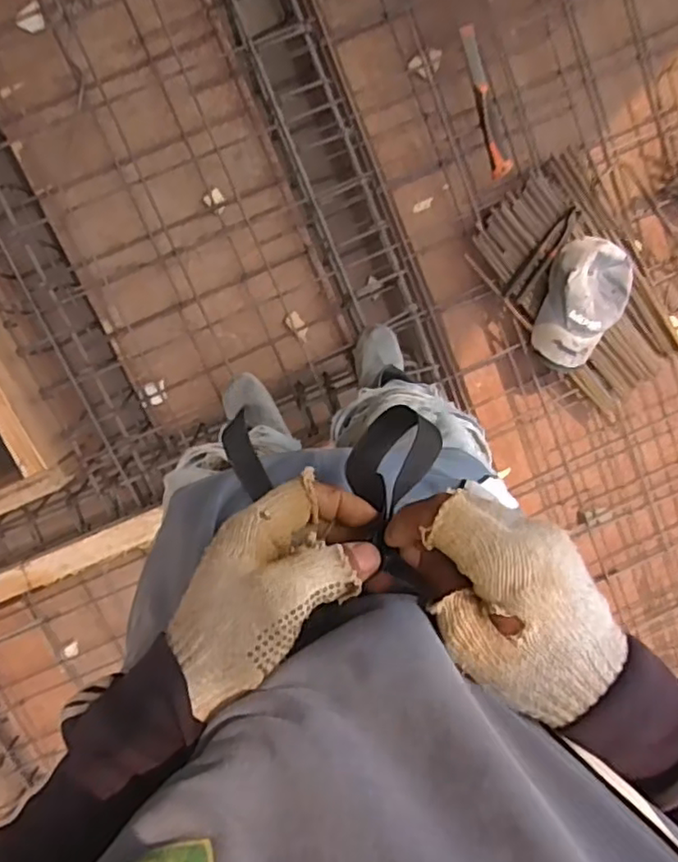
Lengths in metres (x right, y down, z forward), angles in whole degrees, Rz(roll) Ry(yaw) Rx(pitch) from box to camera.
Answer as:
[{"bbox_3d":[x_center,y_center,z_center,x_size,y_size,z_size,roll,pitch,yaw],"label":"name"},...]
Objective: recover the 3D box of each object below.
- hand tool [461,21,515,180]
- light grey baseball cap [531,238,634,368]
[{"bbox_3d":[0.304,-0.679,1.340,0.045,0.044,0.303,-17,102,-2],"label":"hand tool"},{"bbox_3d":[0.527,-0.274,1.400,0.180,0.108,0.275,23,98,-9],"label":"light grey baseball cap"}]

